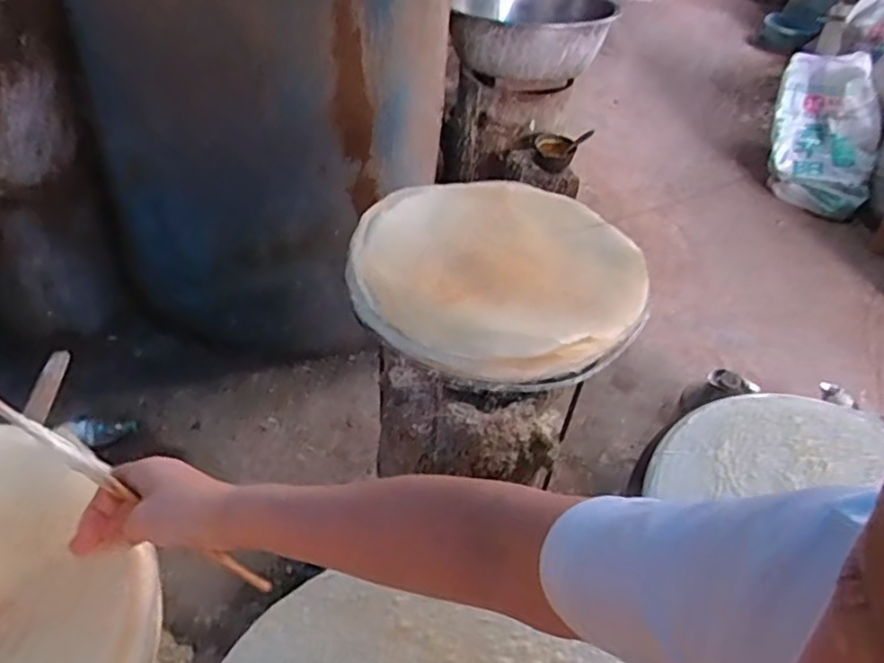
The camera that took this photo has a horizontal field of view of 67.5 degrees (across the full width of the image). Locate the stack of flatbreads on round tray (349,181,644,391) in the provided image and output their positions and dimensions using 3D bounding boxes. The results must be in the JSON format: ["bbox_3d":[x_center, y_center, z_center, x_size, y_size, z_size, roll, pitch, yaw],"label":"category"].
[{"bbox_3d":[0.068,-0.084,0.855,0.380,0.043,0.370,-23,50,-28],"label":"stack of flatbreads on round tray"}]

